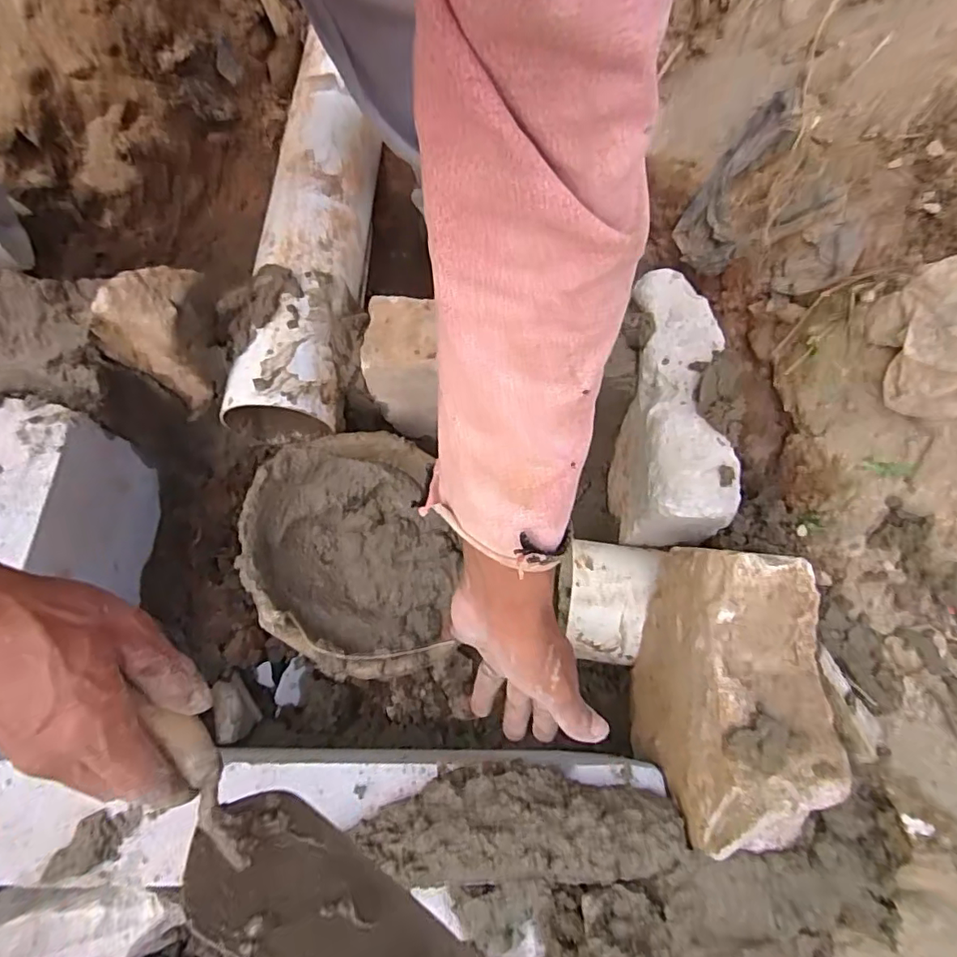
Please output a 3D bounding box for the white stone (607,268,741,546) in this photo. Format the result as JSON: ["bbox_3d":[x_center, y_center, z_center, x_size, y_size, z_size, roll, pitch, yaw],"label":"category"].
[{"bbox_3d":[0.181,-0.059,0.548,0.074,0.121,0.240,3,69,-2],"label":"white stone"}]

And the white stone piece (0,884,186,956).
[{"bbox_3d":[-0.290,0.324,0.400,0.152,0.041,0.057,-5,70,-5],"label":"white stone piece"}]

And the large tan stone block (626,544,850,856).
[{"bbox_3d":[0.188,0.158,0.430,0.088,0.150,0.197,8,69,0],"label":"large tan stone block"}]

